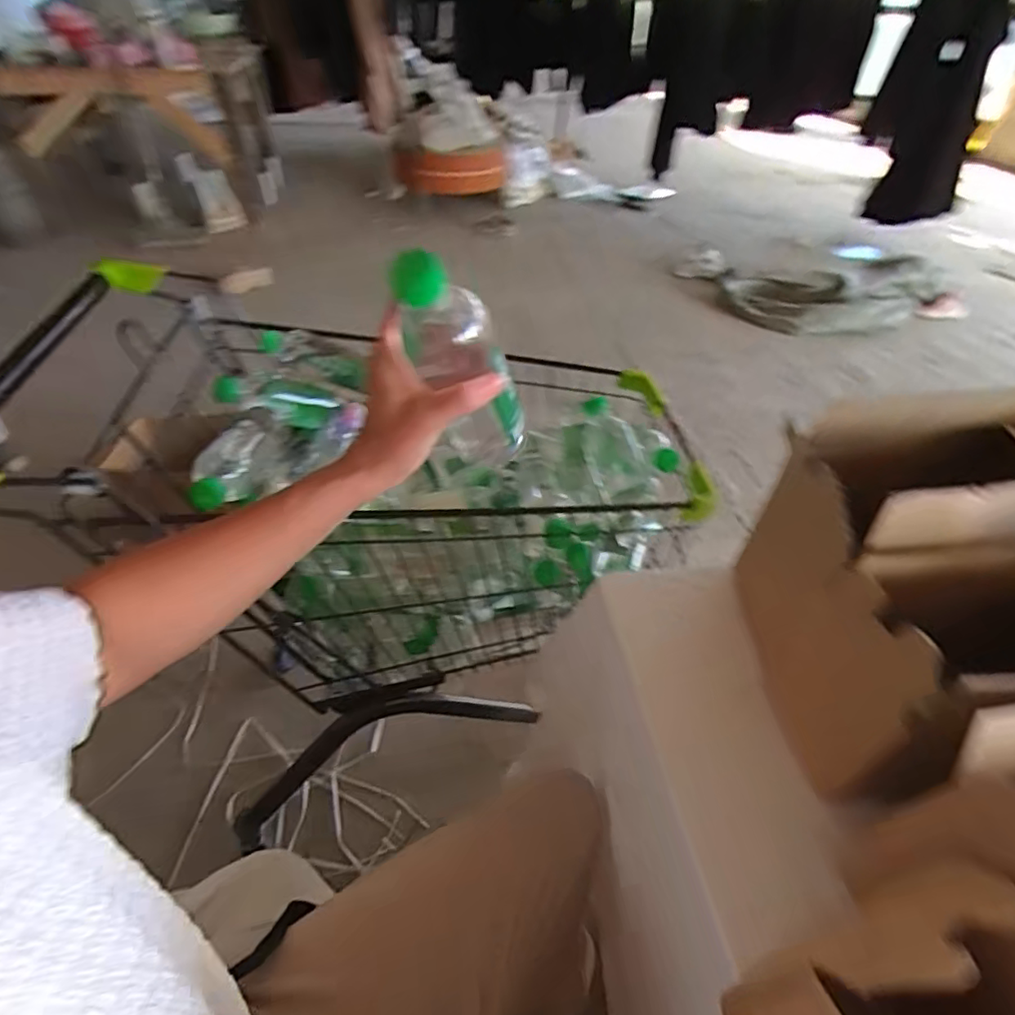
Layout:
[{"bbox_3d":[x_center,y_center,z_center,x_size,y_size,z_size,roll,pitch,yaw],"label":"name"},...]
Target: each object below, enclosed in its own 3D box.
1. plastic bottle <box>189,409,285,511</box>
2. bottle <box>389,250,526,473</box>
[{"bbox_3d":[-0.323,-0.061,0.699,0.066,0.061,0.219,0,30,-1],"label":"plastic bottle"},{"bbox_3d":[-0.027,-0.099,0.433,0.063,0.221,0.058,23,67,23],"label":"bottle"}]

